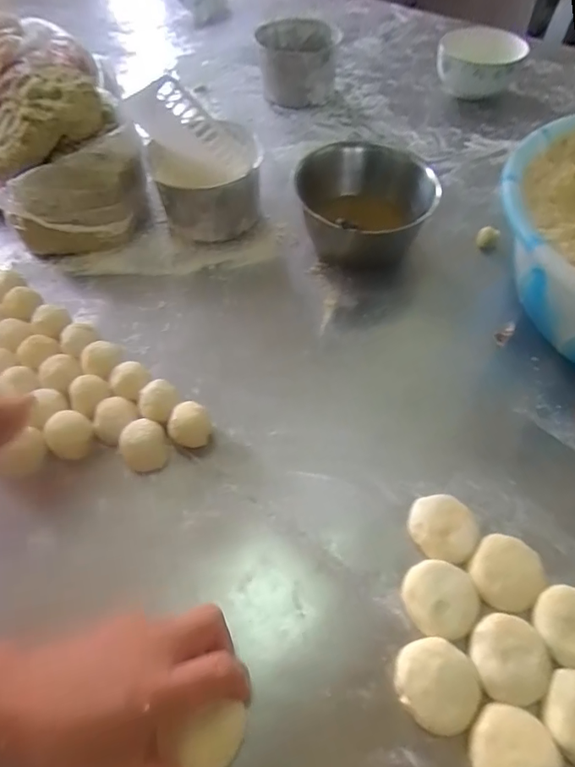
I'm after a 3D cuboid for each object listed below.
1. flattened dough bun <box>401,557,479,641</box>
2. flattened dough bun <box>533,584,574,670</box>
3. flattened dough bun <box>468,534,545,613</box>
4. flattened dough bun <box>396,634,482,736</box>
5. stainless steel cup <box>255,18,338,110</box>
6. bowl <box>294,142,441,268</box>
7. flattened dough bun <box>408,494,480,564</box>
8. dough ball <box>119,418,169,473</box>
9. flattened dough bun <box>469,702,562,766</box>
[{"bbox_3d":[0.123,0.172,0.380,0.056,0.019,0.056,-1,56,1],"label":"flattened dough bun"},{"bbox_3d":[0.219,0.189,0.367,0.052,0.022,0.056,-22,58,-13],"label":"flattened dough bun"},{"bbox_3d":[0.179,0.157,0.392,0.052,0.022,0.060,35,63,22],"label":"flattened dough bun"},{"bbox_3d":[0.110,0.220,0.348,0.059,0.022,0.054,-1,56,1],"label":"flattened dough bun"},{"bbox_3d":[0.016,-0.565,0.842,0.132,0.096,0.142,-1,56,1],"label":"stainless steel cup"},{"bbox_3d":[0.092,-0.224,0.602,0.145,0.106,0.153,-1,56,1],"label":"bowl"},{"bbox_3d":[0.135,0.127,0.414,0.058,0.021,0.054,-1,56,1],"label":"flattened dough bun"},{"bbox_3d":[-0.138,0.060,0.459,0.042,0.032,0.040,-1,56,1],"label":"dough ball"},{"bbox_3d":[0.154,0.254,0.325,0.054,0.022,0.057,-1,56,1],"label":"flattened dough bun"}]

